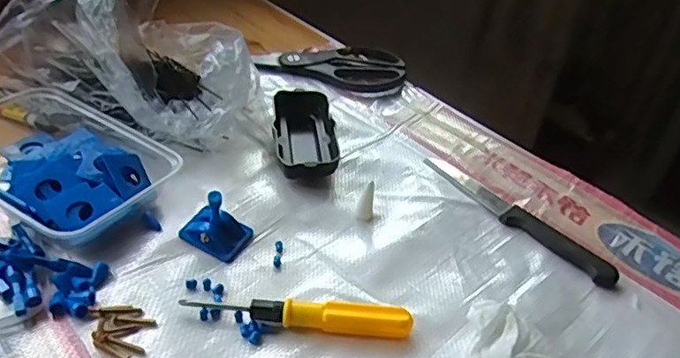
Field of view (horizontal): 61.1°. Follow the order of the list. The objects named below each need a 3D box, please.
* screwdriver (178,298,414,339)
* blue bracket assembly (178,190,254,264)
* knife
[{"bbox_3d":[-0.026,0.085,0.363,0.141,0.017,0.015,7,39,1],"label":"screwdriver"},{"bbox_3d":[-0.089,0.026,0.405,0.044,0.043,0.032,20,41,16],"label":"blue bracket assembly"},{"bbox_3d":[0.139,0.026,0.458,0.024,0.010,0.175,-26,49,-33],"label":"knife"}]

